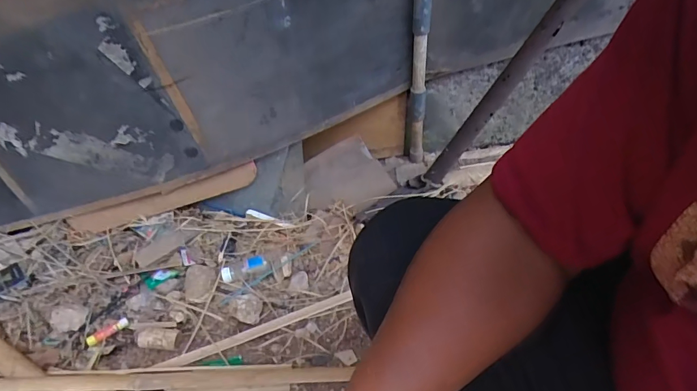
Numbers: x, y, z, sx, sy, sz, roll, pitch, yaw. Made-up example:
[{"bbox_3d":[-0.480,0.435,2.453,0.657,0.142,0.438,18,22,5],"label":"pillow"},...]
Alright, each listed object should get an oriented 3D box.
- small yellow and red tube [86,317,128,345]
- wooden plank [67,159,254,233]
[{"bbox_3d":[-0.460,0.259,0.799,0.073,0.012,0.018,-31,53,-25],"label":"small yellow and red tube"},{"bbox_3d":[-0.406,0.012,0.934,0.438,0.065,0.015,-16,46,6],"label":"wooden plank"}]

